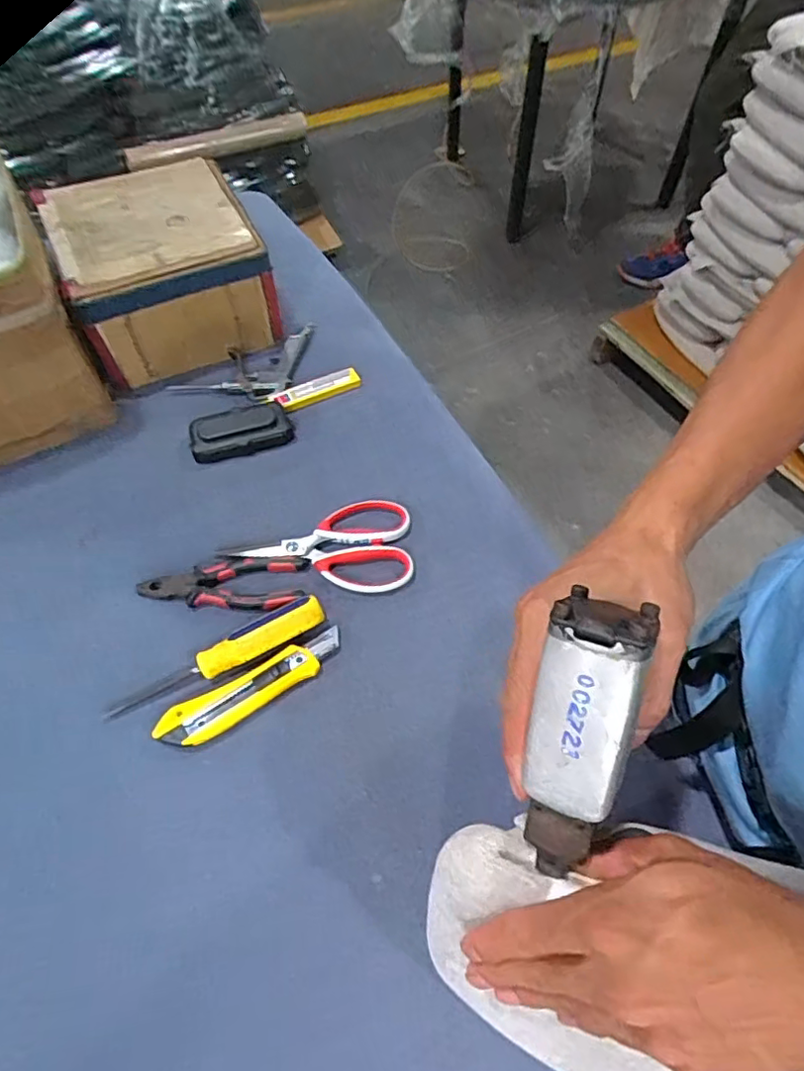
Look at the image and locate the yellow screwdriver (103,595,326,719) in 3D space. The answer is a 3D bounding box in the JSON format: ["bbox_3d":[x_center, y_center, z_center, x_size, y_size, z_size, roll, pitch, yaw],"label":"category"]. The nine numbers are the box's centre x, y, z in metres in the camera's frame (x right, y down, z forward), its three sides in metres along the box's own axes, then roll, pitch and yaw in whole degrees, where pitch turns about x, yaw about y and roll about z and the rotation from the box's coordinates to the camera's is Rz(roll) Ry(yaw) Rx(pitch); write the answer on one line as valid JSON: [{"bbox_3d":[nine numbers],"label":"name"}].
[{"bbox_3d":[-0.159,0.101,0.507,0.191,0.029,0.033,-22,61,-14],"label":"yellow screwdriver"}]

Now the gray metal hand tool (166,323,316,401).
[{"bbox_3d":[-0.191,-0.220,0.720,0.139,0.012,0.136,6,58,3],"label":"gray metal hand tool"}]

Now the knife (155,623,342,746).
[{"bbox_3d":[-0.124,0.131,0.499,0.161,0.014,0.038,-24,61,-14],"label":"knife"}]

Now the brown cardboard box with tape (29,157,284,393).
[{"bbox_3d":[-0.285,-0.314,0.708,0.209,0.137,0.208,-26,62,-15],"label":"brown cardboard box with tape"}]

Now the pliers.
[{"bbox_3d":[-0.170,0.045,0.554,0.155,0.012,0.053,0,58,0],"label":"pliers"}]

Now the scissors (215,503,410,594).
[{"bbox_3d":[-0.084,0.009,0.574,0.182,0.010,0.100,-1,58,-1],"label":"scissors"}]

